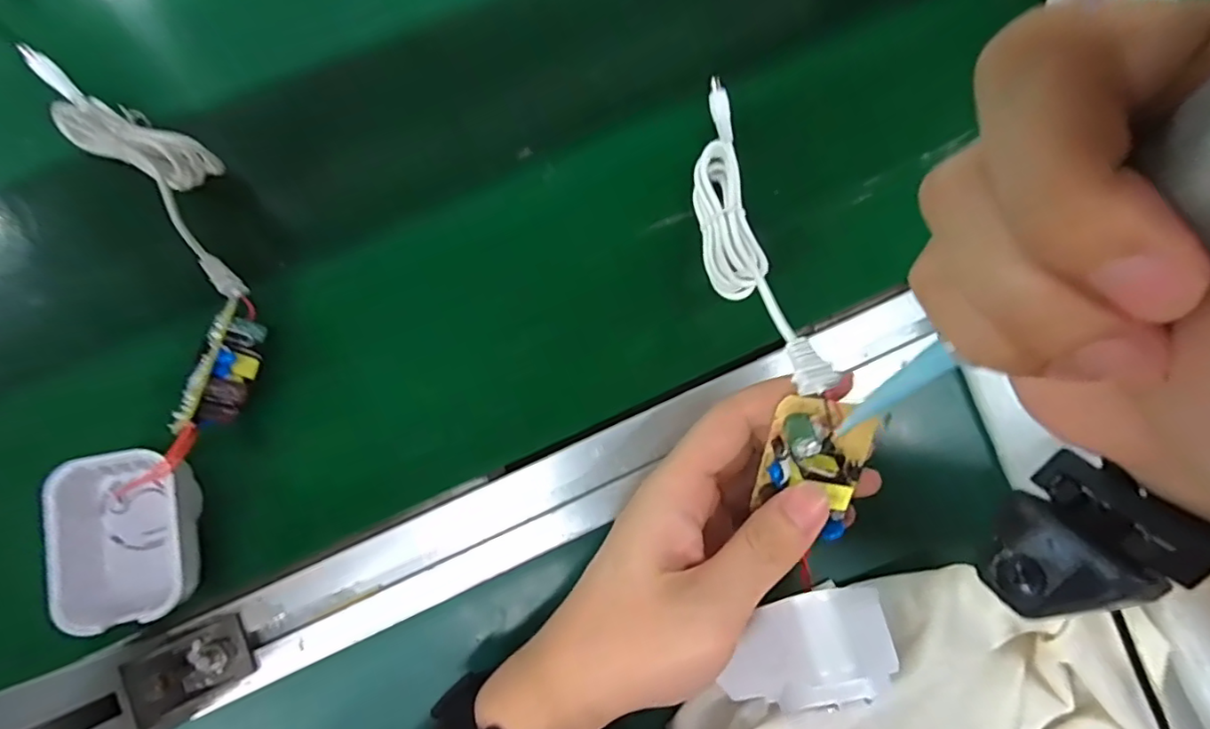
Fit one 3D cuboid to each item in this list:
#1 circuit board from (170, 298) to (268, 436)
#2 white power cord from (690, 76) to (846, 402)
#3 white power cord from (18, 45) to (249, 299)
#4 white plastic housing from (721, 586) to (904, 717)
[{"bbox_3d":[-0.178,0.001,0.261,0.022,0.026,0.062,6,63,1],"label":"circuit board"},{"bbox_3d":[0.061,-0.063,0.264,0.029,0.032,0.188,-7,55,-1],"label":"white power cord"},{"bbox_3d":[-0.236,-0.107,0.293,0.167,0.021,0.044,42,81,8],"label":"white power cord"},{"bbox_3d":[0.074,0.102,0.205,0.059,0.032,0.036,-12,78,-2],"label":"white plastic housing"}]

